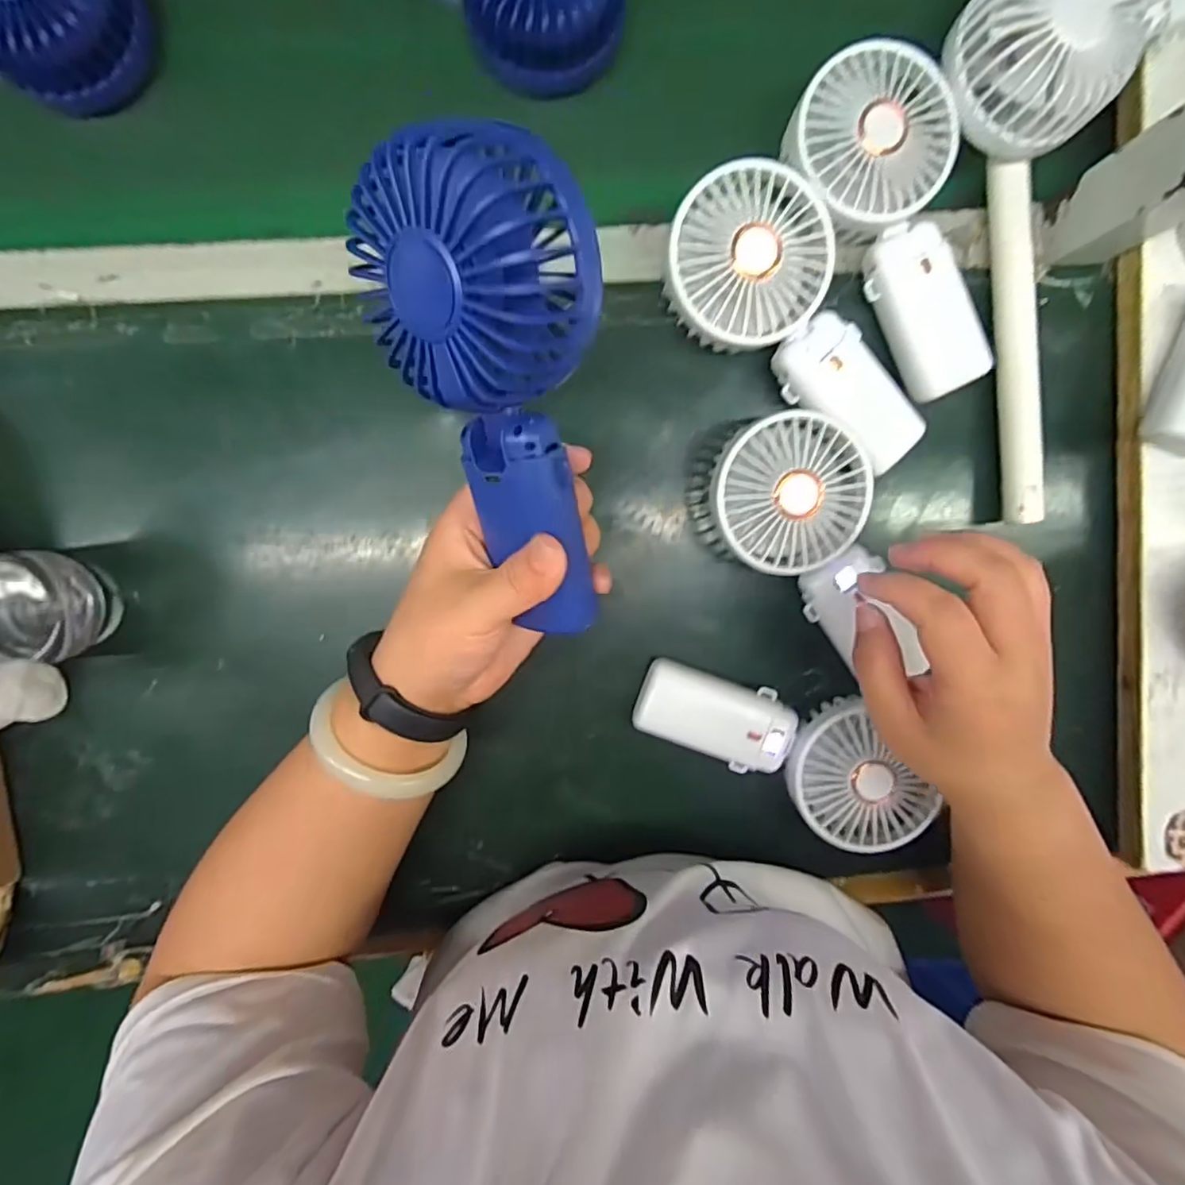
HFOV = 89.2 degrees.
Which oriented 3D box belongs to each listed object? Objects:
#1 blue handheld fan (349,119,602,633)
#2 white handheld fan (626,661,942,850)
[{"bbox_3d":[-0.030,-0.062,0.225,0.076,0.035,0.176,-13,122,-3],"label":"blue handheld fan"},{"bbox_3d":[0.121,0.087,0.367,0.175,0.051,0.079,30,94,-5],"label":"white handheld fan"}]

